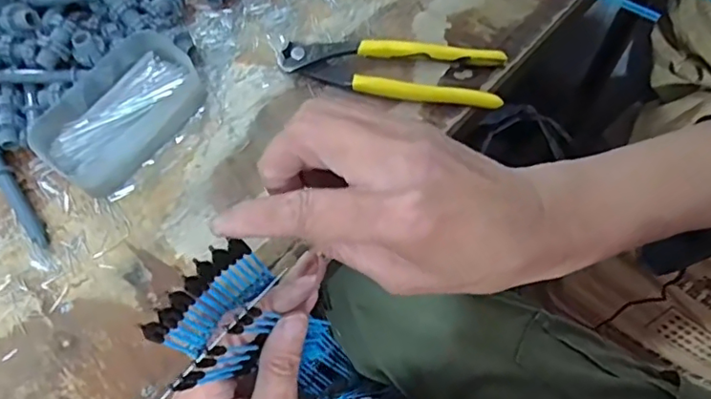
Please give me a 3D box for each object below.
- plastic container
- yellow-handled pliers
[{"bbox_3d":[-0.171,-0.066,0.416,0.077,0.024,0.118,39,75,17],"label":"plastic container"},{"bbox_3d":[0.026,-0.096,0.427,0.161,0.019,0.043,8,68,7],"label":"yellow-handled pliers"}]

